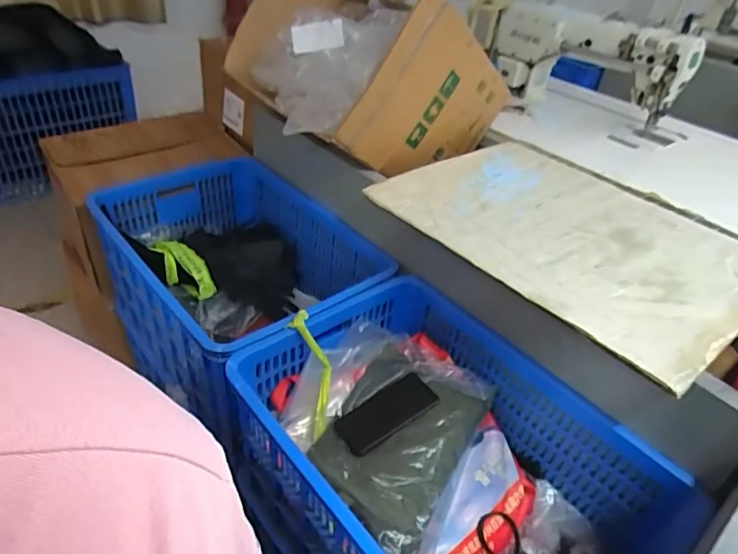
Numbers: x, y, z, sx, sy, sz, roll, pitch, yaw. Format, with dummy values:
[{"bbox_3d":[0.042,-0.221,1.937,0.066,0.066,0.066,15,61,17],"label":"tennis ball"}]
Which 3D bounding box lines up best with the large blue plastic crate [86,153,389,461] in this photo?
[{"bbox_3d":[-0.292,-0.005,1.172,0.414,0.261,0.611,-24,46,-34],"label":"large blue plastic crate"}]

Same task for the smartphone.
[{"bbox_3d":[0.032,0.227,0.889,0.167,0.009,0.071,-29,56,-19],"label":"smartphone"}]

